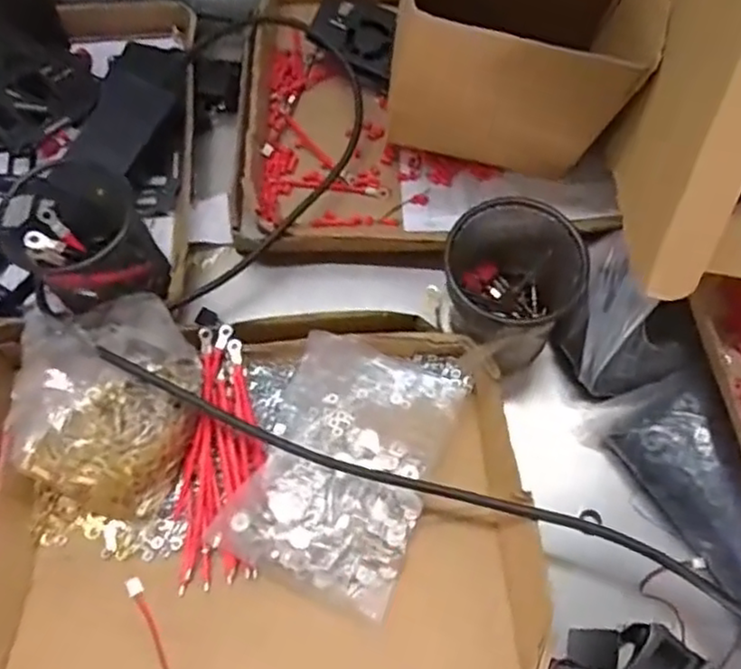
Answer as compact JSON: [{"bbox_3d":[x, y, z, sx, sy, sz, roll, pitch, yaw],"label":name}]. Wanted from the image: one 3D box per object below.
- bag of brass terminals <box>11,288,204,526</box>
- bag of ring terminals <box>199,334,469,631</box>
[{"bbox_3d":[-0.179,0.043,0.442,0.122,0.053,0.138,13,69,7],"label":"bag of brass terminals"},{"bbox_3d":[-0.017,0.081,0.428,0.112,0.030,0.153,21,70,10],"label":"bag of ring terminals"}]

